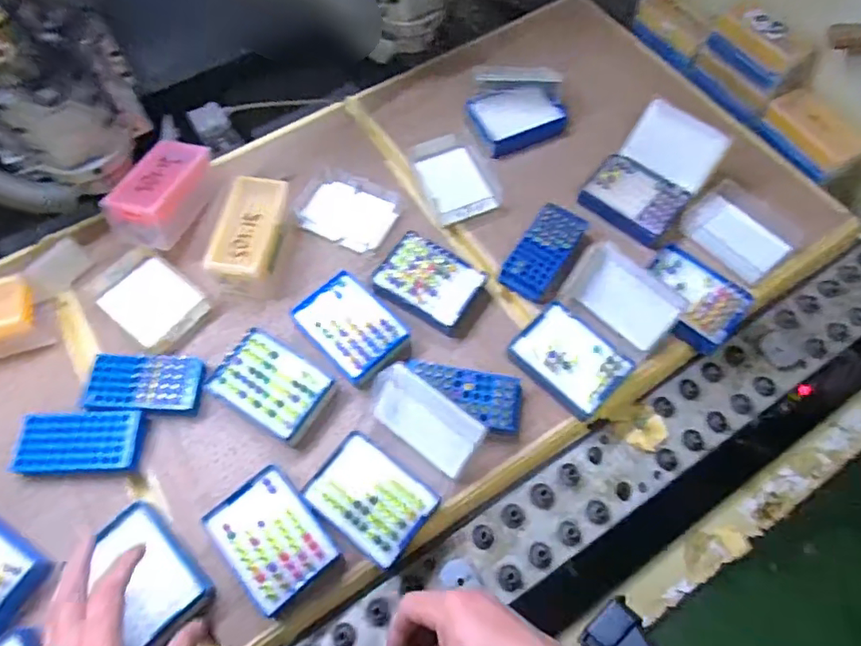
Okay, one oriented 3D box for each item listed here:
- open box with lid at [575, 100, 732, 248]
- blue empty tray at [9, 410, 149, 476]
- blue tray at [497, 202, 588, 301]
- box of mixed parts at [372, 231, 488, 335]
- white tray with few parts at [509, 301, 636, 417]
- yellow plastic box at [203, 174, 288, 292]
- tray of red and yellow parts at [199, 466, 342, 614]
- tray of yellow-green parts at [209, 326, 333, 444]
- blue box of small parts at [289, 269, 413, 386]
[{"bbox_3d":[0.258,-0.172,0.661,0.107,0.054,0.162,38,70,16],"label":"open box with lid"},{"bbox_3d":[-0.335,0.117,0.544,0.110,0.026,0.056,-2,64,-1],"label":"blue empty tray"},{"bbox_3d":[0.127,-0.079,0.633,0.053,0.027,0.114,32,68,14],"label":"blue tray"},{"bbox_3d":[-0.001,-0.042,0.612,0.104,0.035,0.080,26,67,12],"label":"box of mixed parts"},{"bbox_3d":[0.140,0.040,0.577,0.104,0.039,0.079,41,71,17],"label":"white tray with few parts"},{"bbox_3d":[-0.197,-0.095,0.626,0.064,0.053,0.125,10,65,4],"label":"yellow plastic box"},{"bbox_3d":[-0.139,0.192,0.503,0.076,0.048,0.106,-39,70,-17],"label":"tray of red and yellow parts"},{"bbox_3d":[-0.158,0.065,0.566,0.106,0.034,0.076,30,68,13],"label":"tray of yellow-green parts"},{"bbox_3d":[-0.083,0.007,0.593,0.081,0.029,0.107,-41,71,-18],"label":"blue box of small parts"}]

